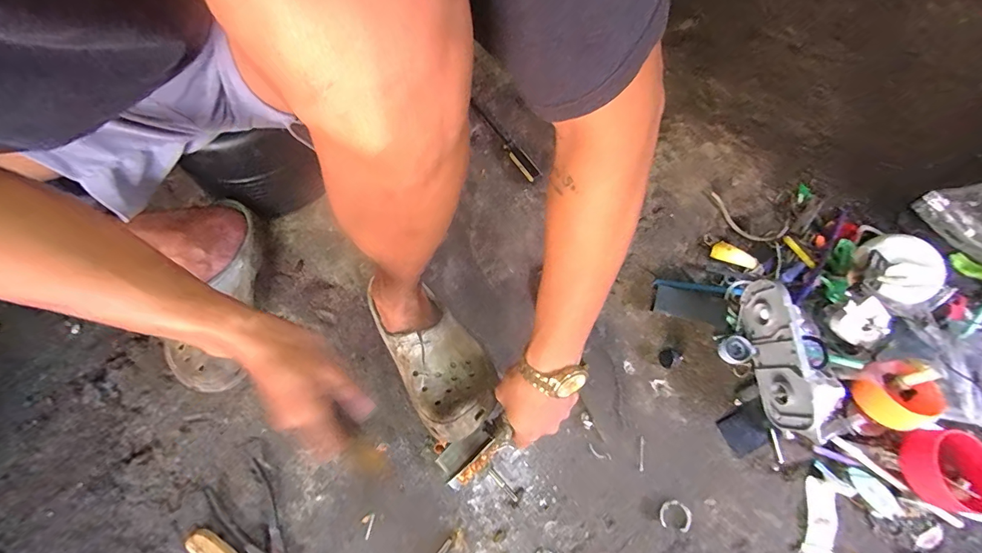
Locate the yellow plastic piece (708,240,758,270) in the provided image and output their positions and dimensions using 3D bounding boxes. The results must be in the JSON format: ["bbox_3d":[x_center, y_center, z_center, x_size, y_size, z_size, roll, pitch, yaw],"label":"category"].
[{"bbox_3d":[0.357,-0.029,0.610,0.062,0.010,0.027,31,100,25],"label":"yellow plastic piece"}]

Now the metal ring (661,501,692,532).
[{"bbox_3d":[0.231,0.298,0.518,0.037,0.006,0.033,14,73,6],"label":"metal ring"}]

